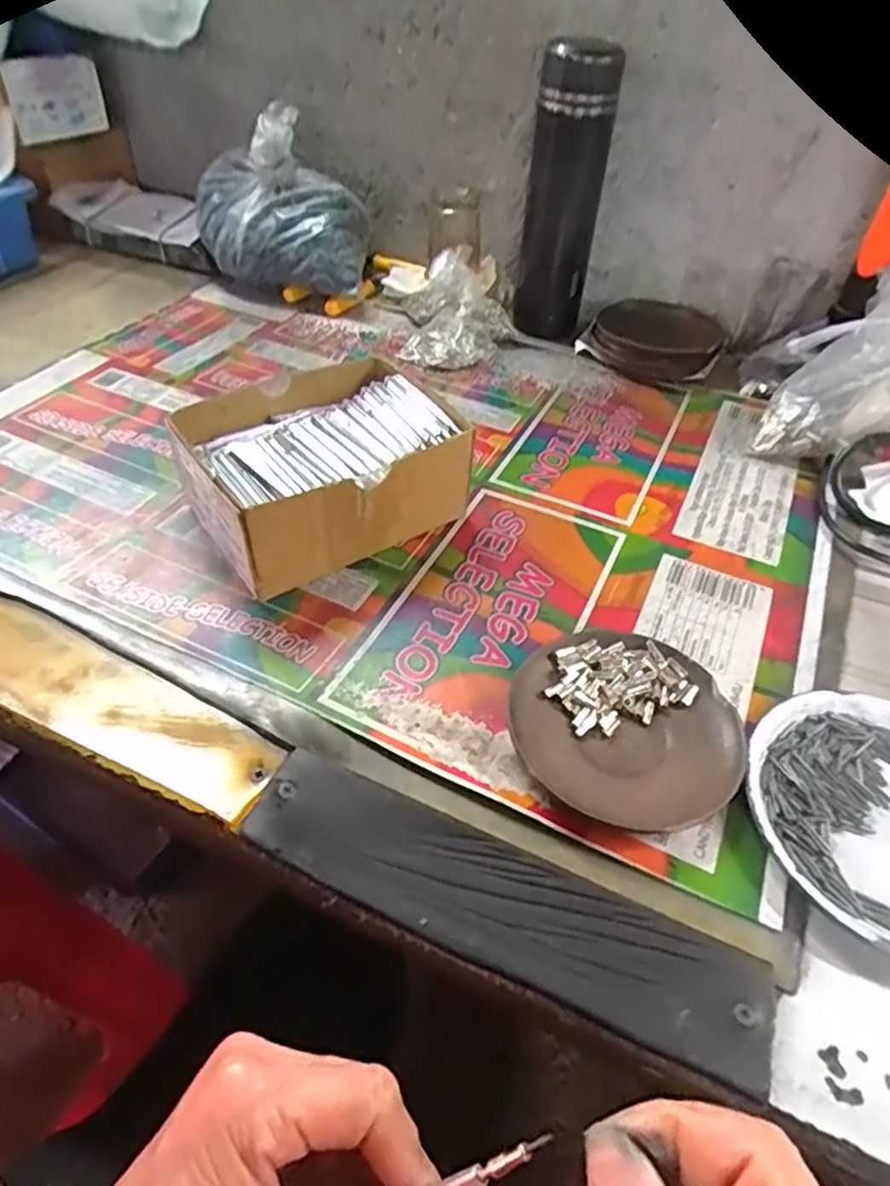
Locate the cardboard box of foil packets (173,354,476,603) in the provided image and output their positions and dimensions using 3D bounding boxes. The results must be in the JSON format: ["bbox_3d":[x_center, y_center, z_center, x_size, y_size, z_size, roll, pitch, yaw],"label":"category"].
[{"bbox_3d":[-0.080,-0.080,0.442,0.152,0.071,0.120,-27,53,-27],"label":"cardboard box of foil packets"}]

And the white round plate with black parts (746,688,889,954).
[{"bbox_3d":[0.211,0.108,0.323,0.129,0.016,0.130,2,46,-2],"label":"white round plate with black parts"}]

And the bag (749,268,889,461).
[{"bbox_3d":[0.318,-0.158,0.505,0.119,0.132,0.094,31,51,24],"label":"bag"}]

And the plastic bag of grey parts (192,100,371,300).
[{"bbox_3d":[-0.164,-0.374,0.675,0.169,0.141,0.124,-3,46,-7],"label":"plastic bag of grey parts"}]

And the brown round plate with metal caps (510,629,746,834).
[{"bbox_3d":[0.092,0.067,0.350,0.111,0.015,0.106,2,46,-2],"label":"brown round plate with metal caps"}]

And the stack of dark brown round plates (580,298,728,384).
[{"bbox_3d":[0.201,-0.243,0.645,0.117,0.034,0.105,26,50,20],"label":"stack of dark brown round plates"}]

